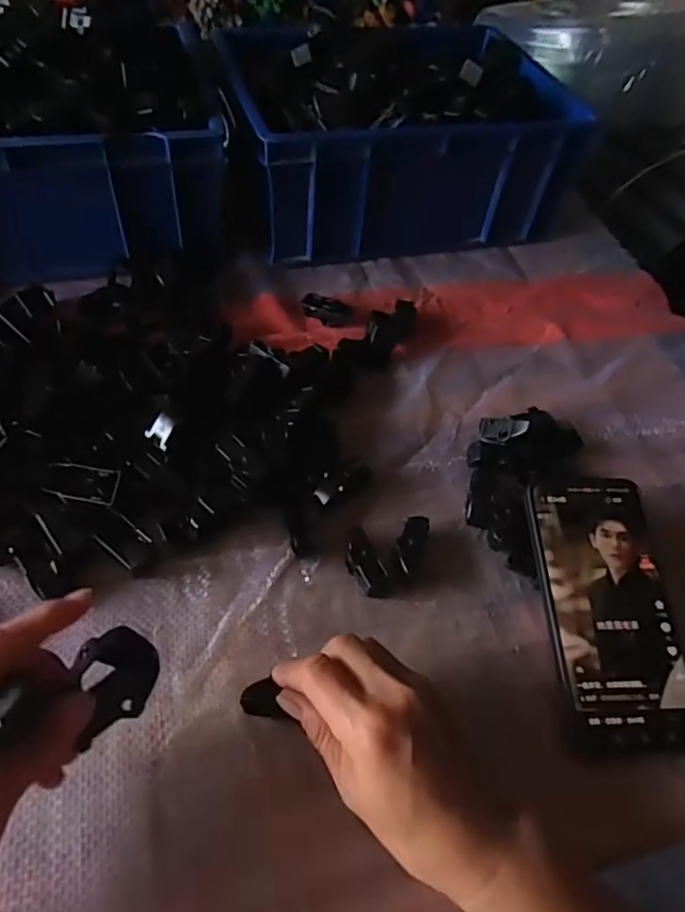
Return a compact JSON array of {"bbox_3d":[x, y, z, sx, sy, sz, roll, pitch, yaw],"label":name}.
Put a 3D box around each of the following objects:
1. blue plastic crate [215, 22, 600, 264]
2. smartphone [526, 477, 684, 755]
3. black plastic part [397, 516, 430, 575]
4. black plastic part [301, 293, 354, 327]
[{"bbox_3d":[0.053,-0.338,0.610,0.336,0.137,0.224,-12,55,-14],"label":"blue plastic crate"},{"bbox_3d":[0.163,0.089,0.351,0.077,0.006,0.160,0,63,-5],"label":"smartphone"},{"bbox_3d":[0.046,0.058,0.382,0.017,0.019,0.046,23,54,12],"label":"black plastic part"},{"bbox_3d":[-0.013,-0.132,0.520,0.048,0.015,0.017,27,55,15],"label":"black plastic part"}]

